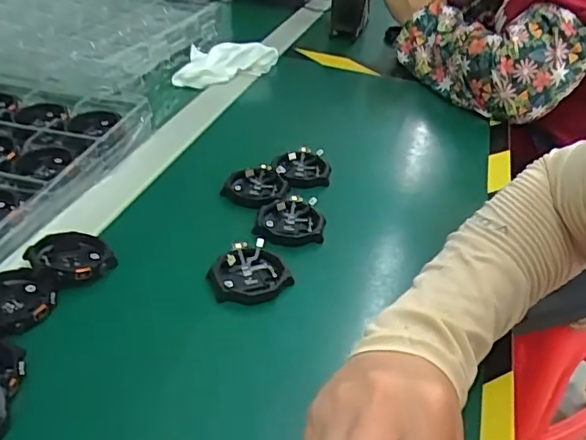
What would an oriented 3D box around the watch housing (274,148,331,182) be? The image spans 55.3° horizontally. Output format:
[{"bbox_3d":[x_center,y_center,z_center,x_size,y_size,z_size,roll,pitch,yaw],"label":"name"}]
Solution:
[{"bbox_3d":[0.009,-0.047,0.494,0.048,0.014,0.039,1,35,-4],"label":"watch housing"}]

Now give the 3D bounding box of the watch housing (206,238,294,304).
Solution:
[{"bbox_3d":[-0.032,0.036,0.386,0.053,0.009,0.050,-14,41,-26],"label":"watch housing"}]

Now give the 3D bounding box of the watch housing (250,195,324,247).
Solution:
[{"bbox_3d":[-0.002,0.000,0.433,0.051,0.013,0.047,7,36,-1],"label":"watch housing"}]

